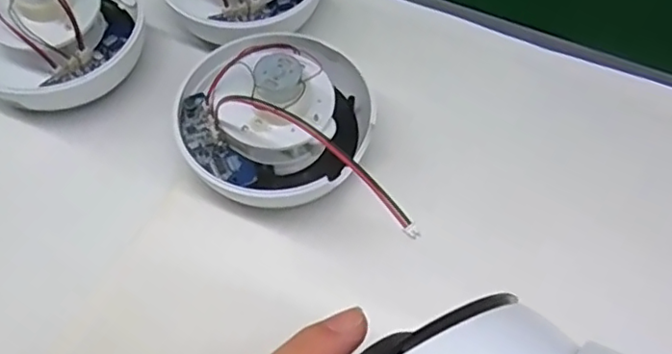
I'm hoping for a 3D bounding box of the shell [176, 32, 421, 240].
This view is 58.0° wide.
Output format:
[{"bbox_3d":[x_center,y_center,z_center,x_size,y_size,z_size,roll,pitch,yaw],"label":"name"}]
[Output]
[{"bbox_3d":[-0.030,-0.032,0.328,0.110,0.070,0.107,-4,59,-6],"label":"shell"}]

